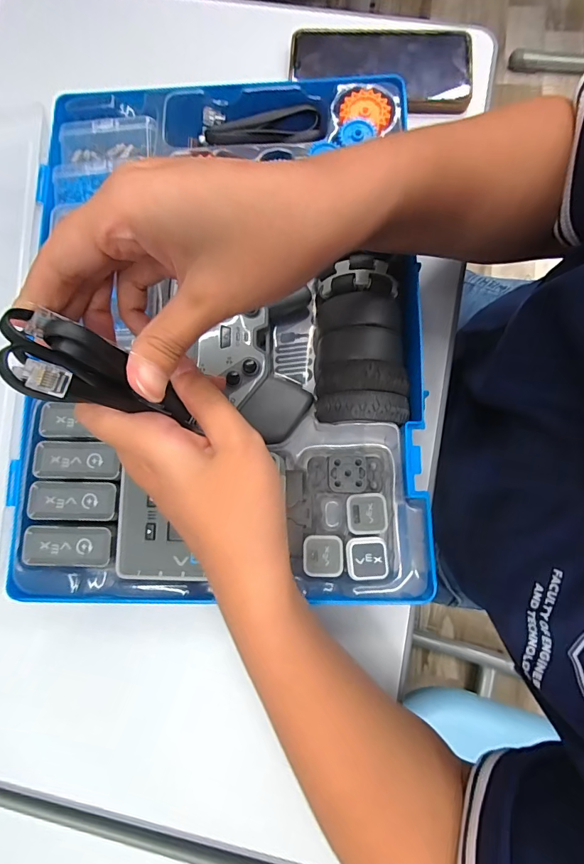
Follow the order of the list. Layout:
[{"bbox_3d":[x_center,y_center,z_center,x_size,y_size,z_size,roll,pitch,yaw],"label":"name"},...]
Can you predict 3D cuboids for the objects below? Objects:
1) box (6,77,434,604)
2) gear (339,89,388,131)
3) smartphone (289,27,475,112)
[{"bbox_3d":[-0.045,-0.070,0.295,0.257,0.072,0.352,-1,80,4],"label":"box"},{"bbox_3d":[0.051,-0.228,0.287,0.031,0.005,0.028,15,82,7],"label":"gear"},{"bbox_3d":[0.080,-0.330,0.370,0.162,0.015,0.083,6,81,5],"label":"smartphone"}]

